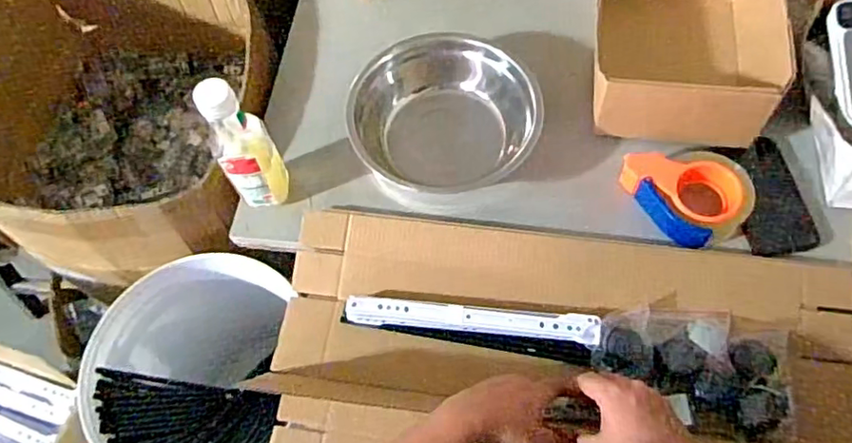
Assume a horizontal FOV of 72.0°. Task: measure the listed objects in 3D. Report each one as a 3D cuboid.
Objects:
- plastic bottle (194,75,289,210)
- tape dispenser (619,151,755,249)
[{"bbox_3d":[-0.219,-0.087,0.714,0.067,0.218,0.072,-29,66,-11],"label":"plastic bottle"},{"bbox_3d":[0.318,-0.039,0.724,0.105,0.056,0.150,-38,68,-15],"label":"tape dispenser"}]

